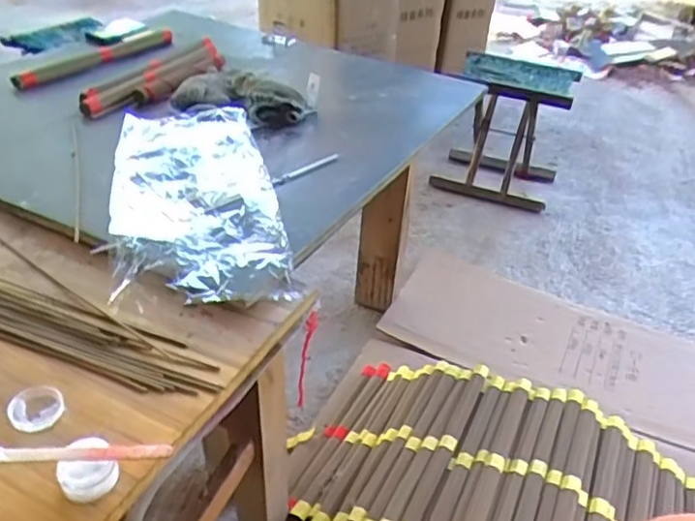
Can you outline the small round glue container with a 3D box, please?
[{"bbox_3d":[-0.175,0.142,0.424,0.035,0.027,0.033,3,36,-2],"label":"small round glue container"}]

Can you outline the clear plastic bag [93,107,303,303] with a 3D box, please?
[{"bbox_3d":[-0.176,-0.079,0.724,0.177,0.041,0.391,-6,37,-14],"label":"clear plastic bag"}]

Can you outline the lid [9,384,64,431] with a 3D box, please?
[{"bbox_3d":[-0.238,0.111,0.478,0.046,0.008,0.037,28,42,29],"label":"lid"}]

